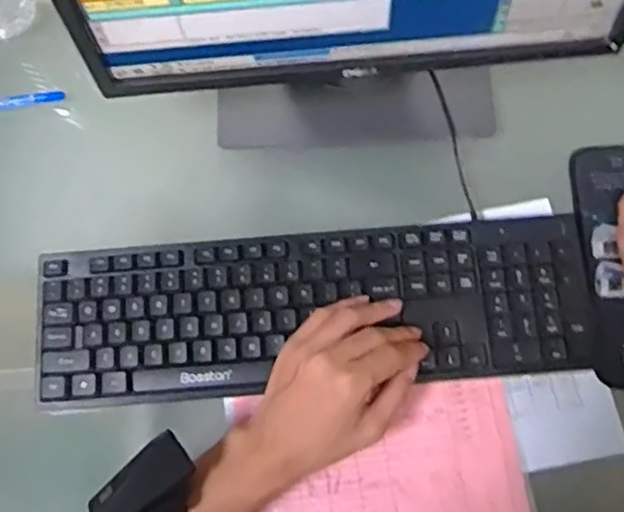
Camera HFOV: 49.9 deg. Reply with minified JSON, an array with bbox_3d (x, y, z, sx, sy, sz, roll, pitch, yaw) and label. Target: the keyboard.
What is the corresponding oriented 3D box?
[{"bbox_3d":[0.003,0.043,0.529,0.433,0.028,0.119,-4,66,1],"label":"keyboard"}]

